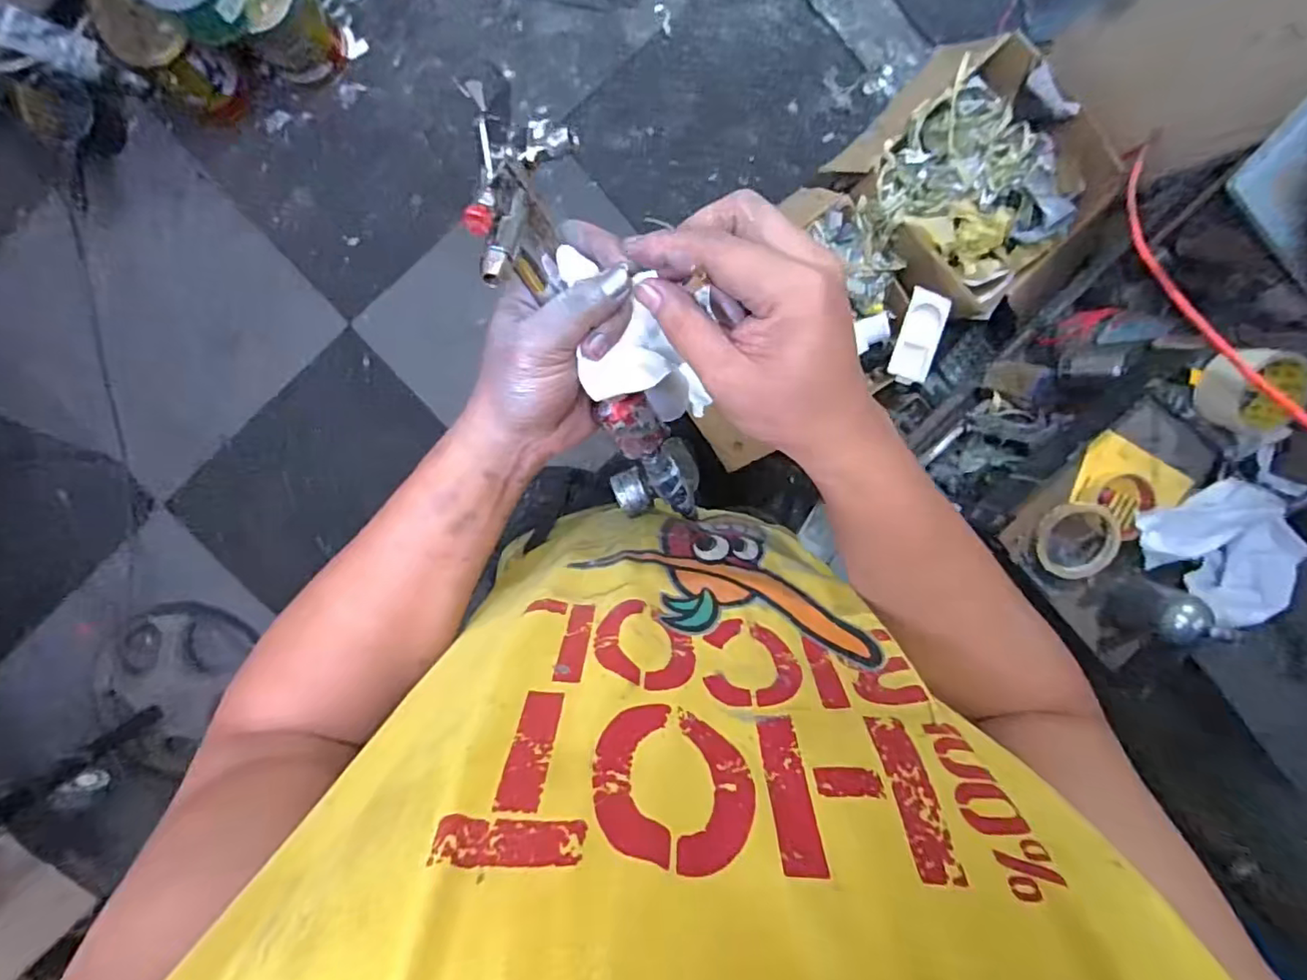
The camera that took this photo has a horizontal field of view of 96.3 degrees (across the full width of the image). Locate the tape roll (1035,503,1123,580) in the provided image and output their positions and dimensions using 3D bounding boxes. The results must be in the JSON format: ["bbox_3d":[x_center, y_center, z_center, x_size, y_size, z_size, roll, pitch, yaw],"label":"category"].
[{"bbox_3d":[0.505,0.062,0.697,0.100,0.015,0.089,10,97,-2],"label":"tape roll"}]

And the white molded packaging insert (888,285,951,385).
[{"bbox_3d":[0.513,-0.294,1.133,0.075,0.022,0.175,16,96,14],"label":"white molded packaging insert"}]

